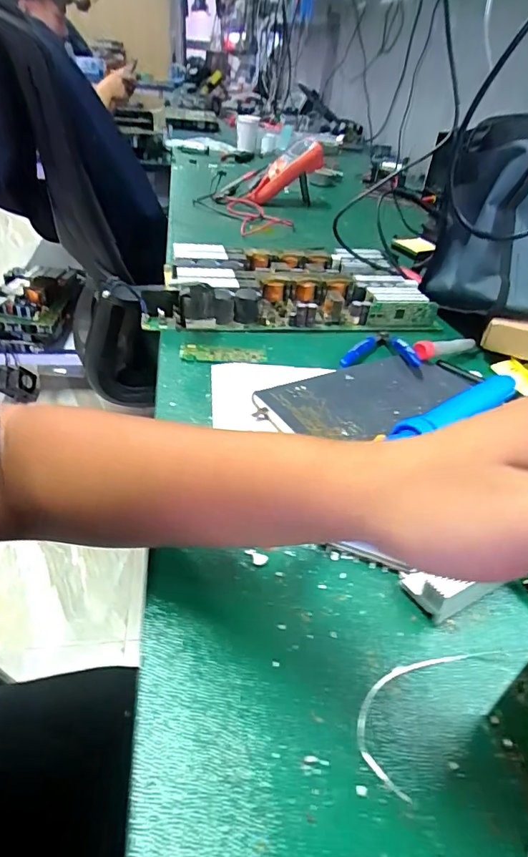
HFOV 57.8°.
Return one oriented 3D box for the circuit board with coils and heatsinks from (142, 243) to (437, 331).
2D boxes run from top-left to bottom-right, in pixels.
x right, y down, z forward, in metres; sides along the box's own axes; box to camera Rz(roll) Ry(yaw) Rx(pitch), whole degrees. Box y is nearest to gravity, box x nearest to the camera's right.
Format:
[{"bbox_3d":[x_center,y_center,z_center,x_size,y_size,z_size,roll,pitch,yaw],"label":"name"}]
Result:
[{"bbox_3d":[0.026,-0.193,0.632,0.354,0.043,0.198,-2,38,-11],"label":"circuit board with coils and heatsinks"}]

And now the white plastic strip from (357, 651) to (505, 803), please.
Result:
[{"bbox_3d":[0.084,0.135,0.249,0.040,0.004,0.101,33,45,30],"label":"white plastic strip"}]

